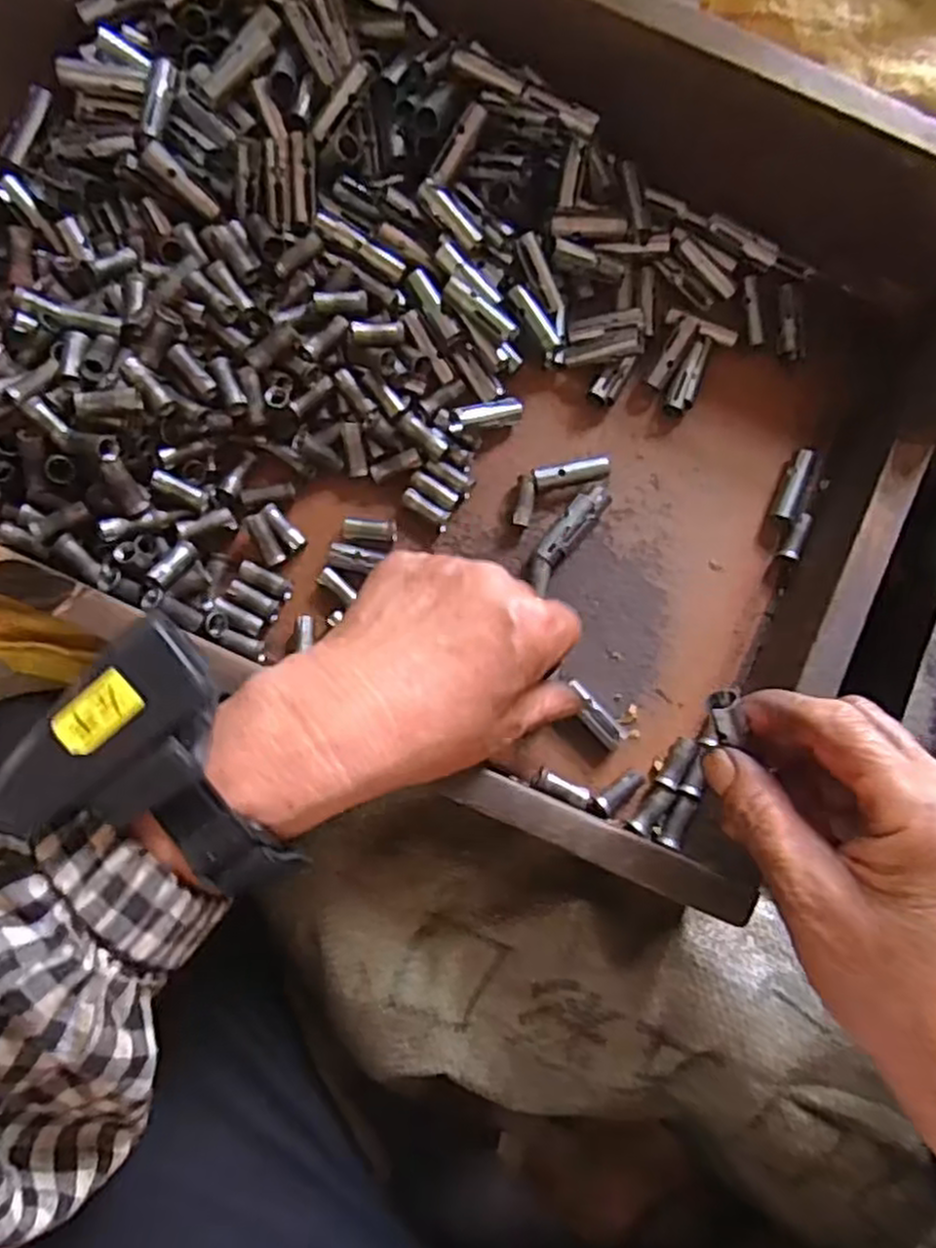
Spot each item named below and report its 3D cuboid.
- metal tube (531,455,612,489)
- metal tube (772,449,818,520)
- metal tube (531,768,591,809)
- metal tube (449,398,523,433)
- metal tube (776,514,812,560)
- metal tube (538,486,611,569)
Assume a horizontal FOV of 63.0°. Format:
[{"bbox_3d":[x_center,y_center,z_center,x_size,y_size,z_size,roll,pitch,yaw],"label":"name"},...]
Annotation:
[{"bbox_3d":[0.050,-0.073,0.371,0.037,0.007,0.010,-13,80,-3],"label":"metal tube"},{"bbox_3d":[0.163,-0.068,0.377,0.014,0.011,0.036,24,80,3],"label":"metal tube"},{"bbox_3d":[0.043,0.076,0.353,0.026,0.010,0.009,25,81,3],"label":"metal tube"},{"bbox_3d":[0.010,-0.100,0.368,0.043,0.011,0.011,-18,80,-29],"label":"metal tube"},{"bbox_3d":[0.161,-0.044,0.376,0.010,0.008,0.026,23,80,3],"label":"metal tube"},{"bbox_3d":[0.051,-0.048,0.367,0.014,0.009,0.045,38,82,5],"label":"metal tube"}]

